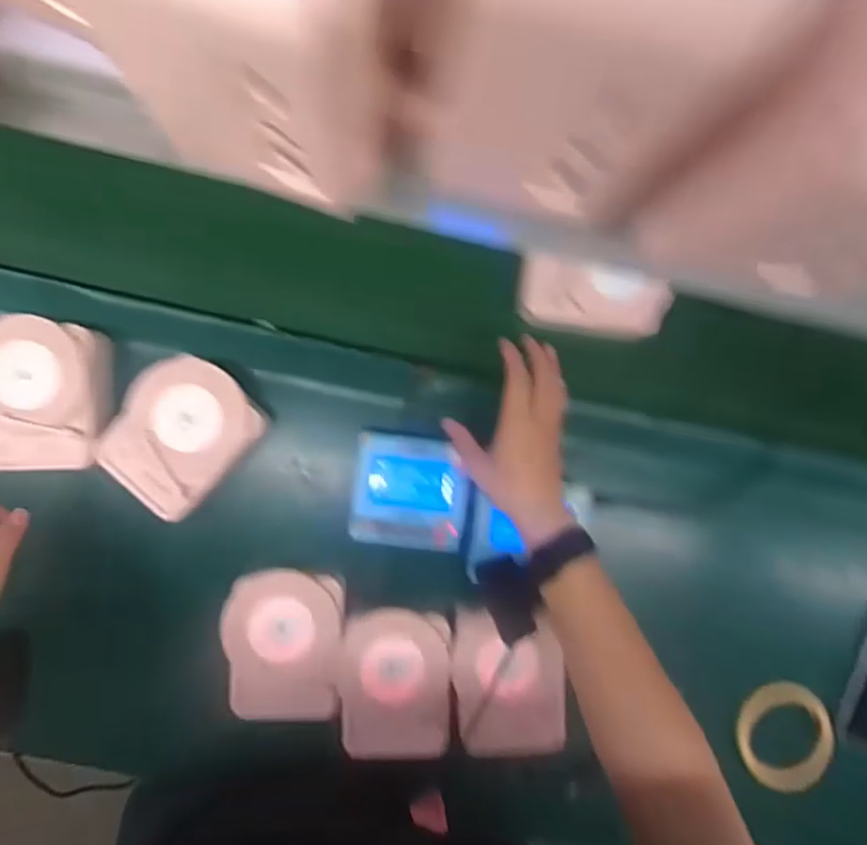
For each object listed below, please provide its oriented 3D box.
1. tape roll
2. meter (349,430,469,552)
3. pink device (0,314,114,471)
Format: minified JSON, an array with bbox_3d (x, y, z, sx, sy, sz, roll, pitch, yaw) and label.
[{"bbox_3d":[0.353,0.313,0.630,0.102,0.019,0.099,0,90,-4],"label":"tape roll"},{"bbox_3d":[-0.022,0.065,0.589,0.102,0.045,0.101,7,89,-4],"label":"meter"},{"bbox_3d":[-0.347,-0.024,0.557,0.108,0.036,0.129,4,90,-4],"label":"pink device"}]

